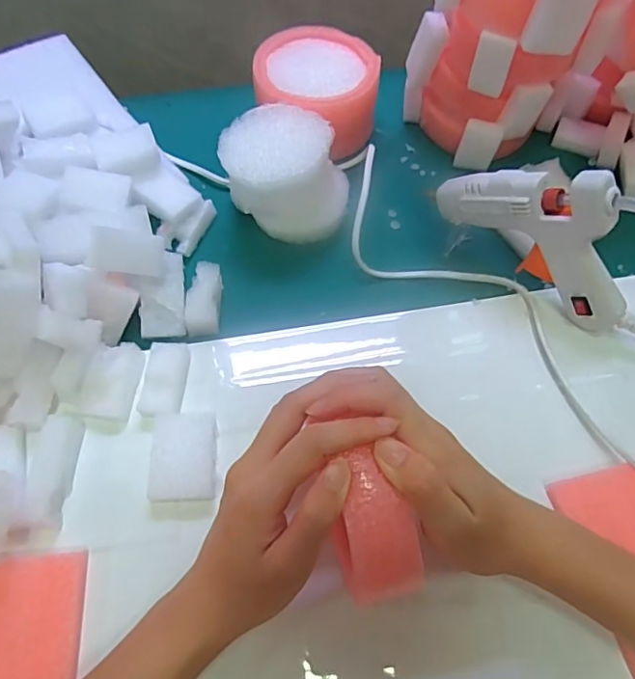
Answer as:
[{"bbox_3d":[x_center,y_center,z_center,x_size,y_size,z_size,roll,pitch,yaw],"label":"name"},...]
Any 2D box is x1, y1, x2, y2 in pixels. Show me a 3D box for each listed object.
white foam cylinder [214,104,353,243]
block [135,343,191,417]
[{"bbox_3d":[-0.028,-0.125,0.411,0.082,0.061,0.083,-1,61,2],"label":"white foam cylinder"},{"bbox_3d":[-0.098,0.026,0.350,0.028,0.015,0.049,5,61,5],"label":"block"}]

